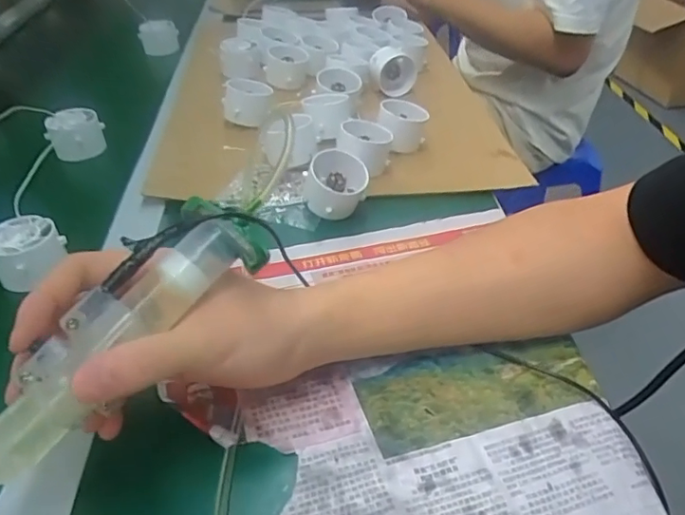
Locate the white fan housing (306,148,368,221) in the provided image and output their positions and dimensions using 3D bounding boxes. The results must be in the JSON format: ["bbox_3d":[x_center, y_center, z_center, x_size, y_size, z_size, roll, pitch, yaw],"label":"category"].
[{"bbox_3d":[-0.005,-0.063,0.480,0.054,0.043,0.047,1,39,-1],"label":"white fan housing"}]

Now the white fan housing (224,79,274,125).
[{"bbox_3d":[-0.103,-0.171,0.608,0.053,0.038,0.043,-7,40,-10],"label":"white fan housing"}]

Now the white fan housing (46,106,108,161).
[{"bbox_3d":[-0.282,-0.131,0.588,0.053,0.038,0.044,-23,45,-27],"label":"white fan housing"}]

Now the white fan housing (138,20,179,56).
[{"bbox_3d":[-0.279,-0.335,0.850,0.055,0.038,0.053,-5,39,-9],"label":"white fan housing"}]

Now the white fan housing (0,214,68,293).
[{"bbox_3d":[-0.244,-0.005,0.429,0.051,0.033,0.047,-31,49,-34],"label":"white fan housing"}]

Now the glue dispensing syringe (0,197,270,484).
[{"bbox_3d":[-0.106,0.042,0.255,0.036,0.030,0.171,31,67,31],"label":"glue dispensing syringe"}]

